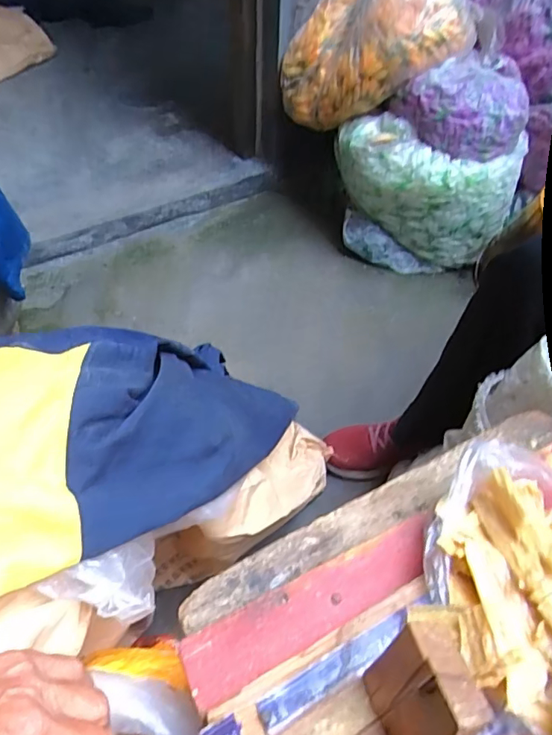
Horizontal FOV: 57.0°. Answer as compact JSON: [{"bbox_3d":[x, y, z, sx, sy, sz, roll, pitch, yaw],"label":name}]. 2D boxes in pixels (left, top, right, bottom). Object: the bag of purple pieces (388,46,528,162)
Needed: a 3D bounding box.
[{"bbox_3d":[0.407,-0.564,1.102,0.250,0.143,0.210,37,58,25],"label":"bag of purple pieces"}]

